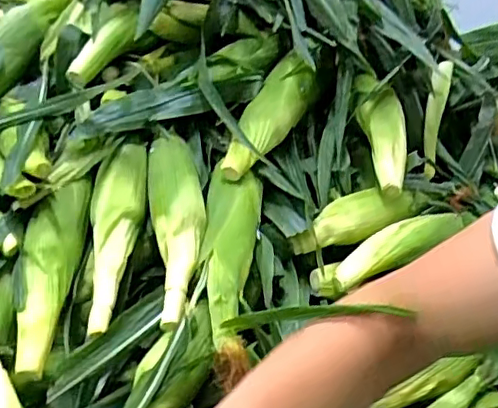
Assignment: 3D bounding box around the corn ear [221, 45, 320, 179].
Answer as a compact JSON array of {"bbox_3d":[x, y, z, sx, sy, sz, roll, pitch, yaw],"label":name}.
[{"bbox_3d":[0.024,-0.102,0.707,0.047,0.062,0.217,12,50,27],"label":"corn ear"}]

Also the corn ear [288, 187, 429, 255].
[{"bbox_3d":[0.131,0.014,0.683,0.195,0.046,0.042,-18,23,-19],"label":"corn ear"}]

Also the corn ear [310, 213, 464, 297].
[{"bbox_3d":[0.168,0.052,0.669,0.208,0.048,0.047,-25,25,-16],"label":"corn ear"}]

